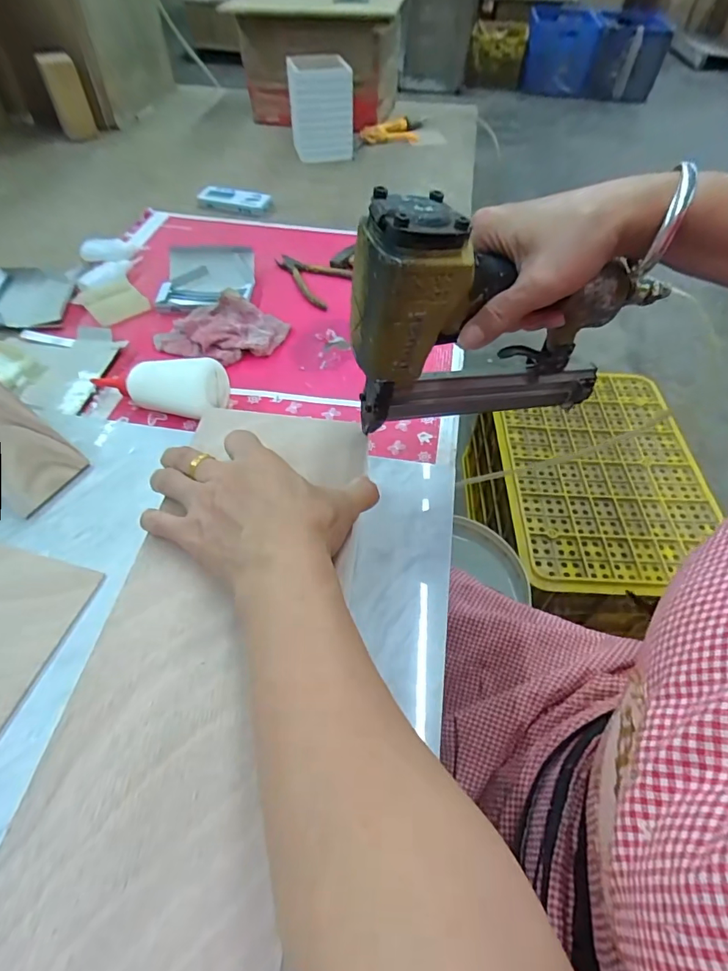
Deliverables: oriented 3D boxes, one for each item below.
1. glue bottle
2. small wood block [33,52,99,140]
[{"bbox_3d":[-0.228,-0.109,0.519,0.161,0.048,0.057,5,51,2],"label":"glue bottle"},{"bbox_3d":[-0.619,-0.815,1.000,0.065,0.136,0.061,-28,57,-22],"label":"small wood block"}]

